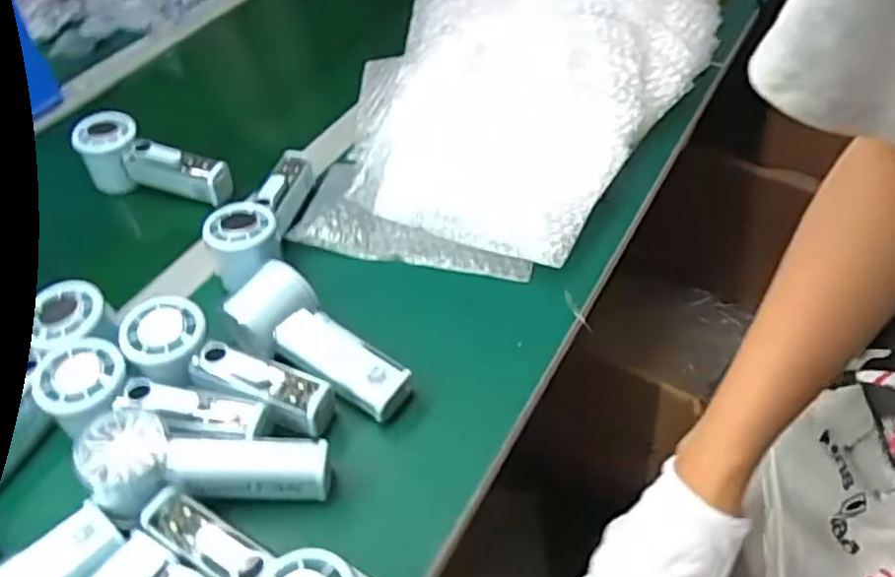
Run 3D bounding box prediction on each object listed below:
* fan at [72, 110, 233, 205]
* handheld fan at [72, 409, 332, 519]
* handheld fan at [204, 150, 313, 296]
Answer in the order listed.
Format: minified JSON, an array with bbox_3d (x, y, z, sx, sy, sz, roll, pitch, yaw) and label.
[{"bbox_3d":[-0.283,-0.119,0.675,0.156,0.060,0.045,17,51,5],"label":"fan"},{"bbox_3d":[-0.154,0.113,0.447,0.150,0.035,0.056,6,47,-7],"label":"handheld fan"},{"bbox_3d":[-0.159,-0.073,0.603,0.052,0.048,0.152,3,48,10],"label":"handheld fan"}]

